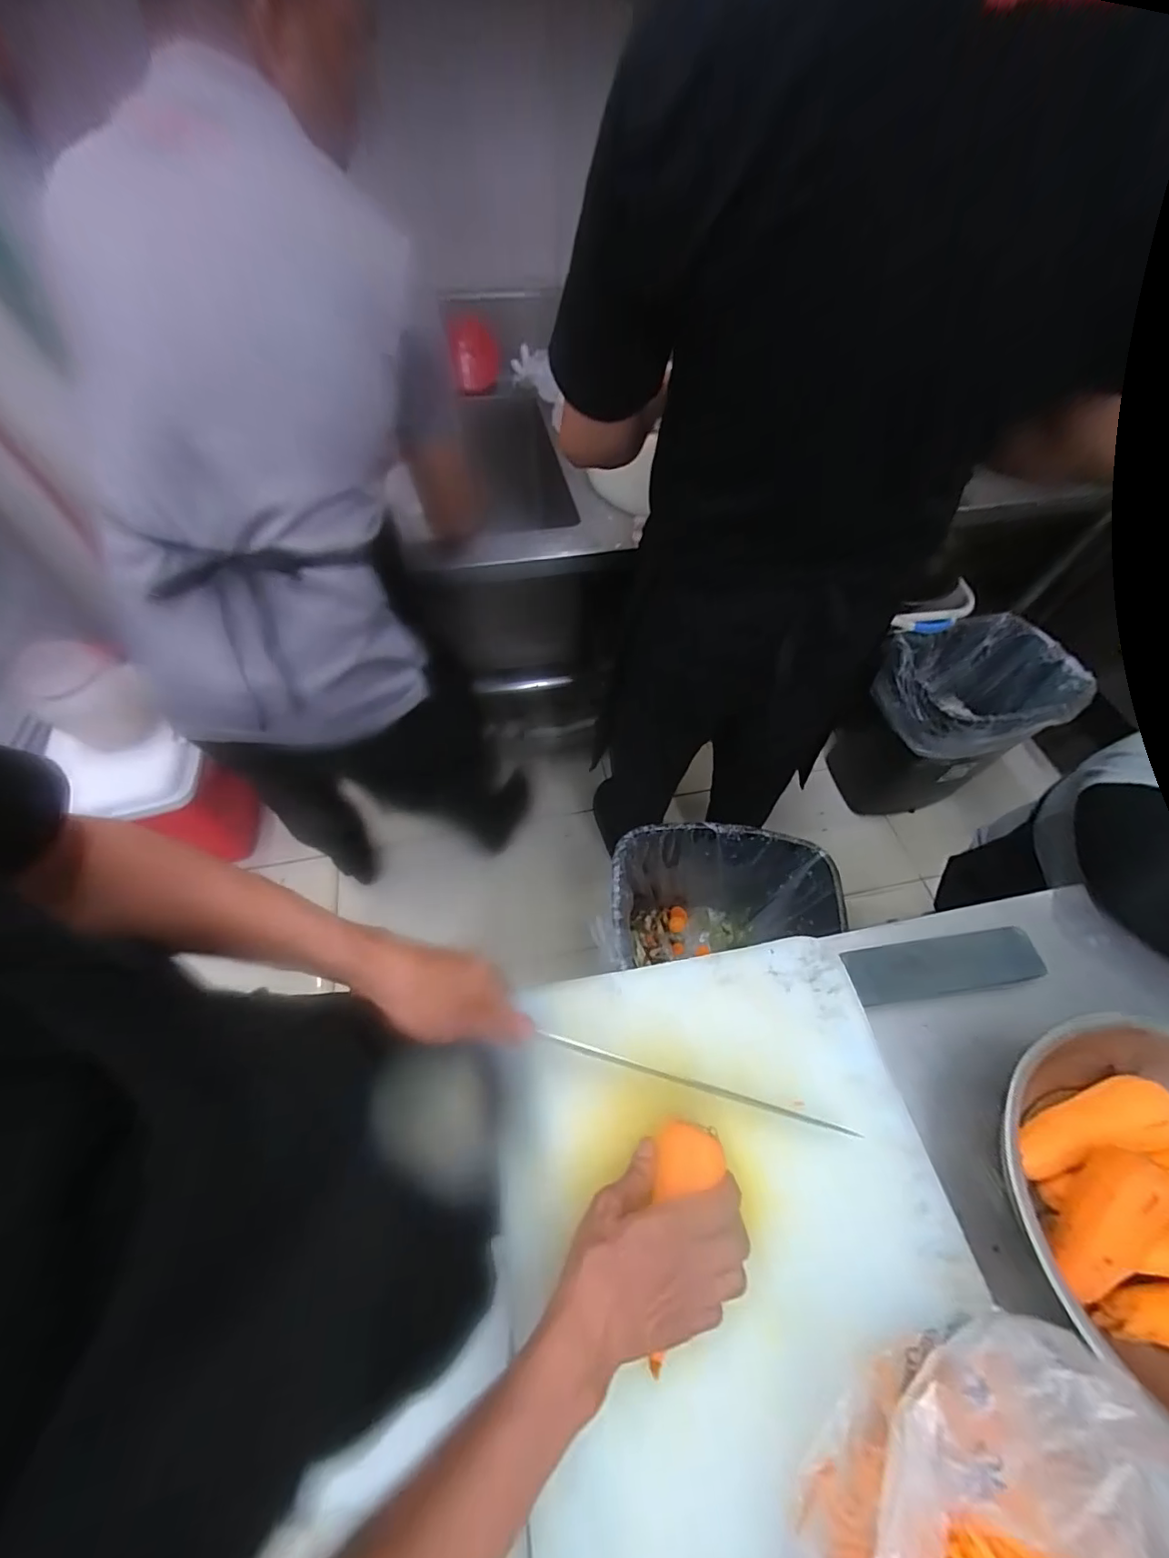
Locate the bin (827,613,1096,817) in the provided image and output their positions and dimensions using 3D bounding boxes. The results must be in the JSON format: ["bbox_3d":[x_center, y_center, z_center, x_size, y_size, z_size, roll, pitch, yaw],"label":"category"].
[{"bbox_3d":[0.939,-0.141,1.379,0.413,0.439,0.307,-18,60,-12],"label":"bin"}]

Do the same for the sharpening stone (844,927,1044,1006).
[{"bbox_3d":[0.355,0.187,0.516,0.196,0.020,0.050,-6,58,-6],"label":"sharpening stone"}]

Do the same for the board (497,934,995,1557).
[{"bbox_3d":[0.111,0.339,0.402,0.337,0.035,0.378,-8,59,-7],"label":"board"}]

